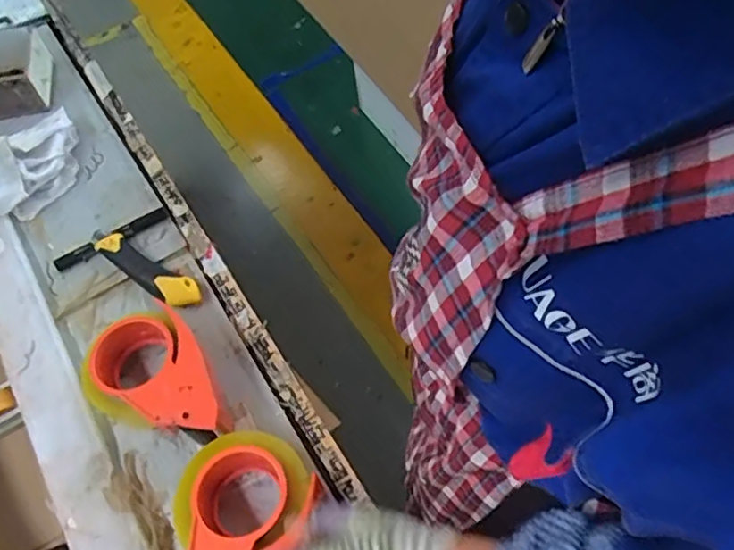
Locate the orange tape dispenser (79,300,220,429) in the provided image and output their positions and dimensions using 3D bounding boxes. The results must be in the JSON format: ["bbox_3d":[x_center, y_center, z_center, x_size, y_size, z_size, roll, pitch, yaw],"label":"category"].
[{"bbox_3d":[-0.200,0.106,0.576,0.109,0.066,0.155,-35,65,-14],"label":"orange tape dispenser"}]

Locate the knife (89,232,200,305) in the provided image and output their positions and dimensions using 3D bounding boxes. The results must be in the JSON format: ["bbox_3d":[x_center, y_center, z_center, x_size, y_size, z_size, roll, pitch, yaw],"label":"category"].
[{"bbox_3d":[-0.246,-0.010,0.663,0.151,0.024,0.035,29,68,19],"label":"knife"}]

